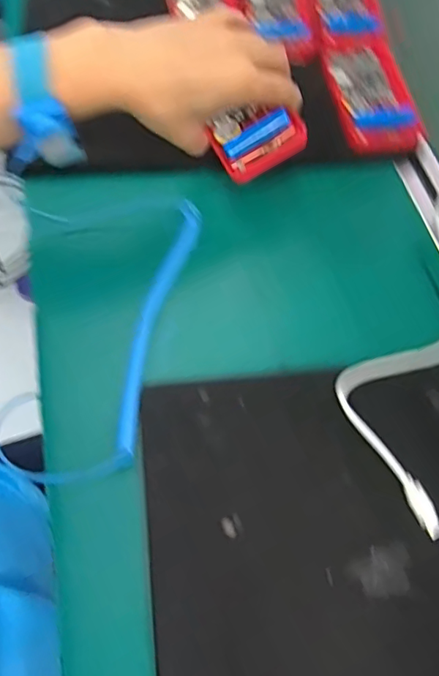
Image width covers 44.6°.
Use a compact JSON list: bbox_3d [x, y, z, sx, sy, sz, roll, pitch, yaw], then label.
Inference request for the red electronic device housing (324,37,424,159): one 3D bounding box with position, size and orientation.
[{"bbox_3d":[0.130,-0.215,0.471,0.069,0.017,0.128,-5,63,-8],"label":"red electronic device housing"}]

